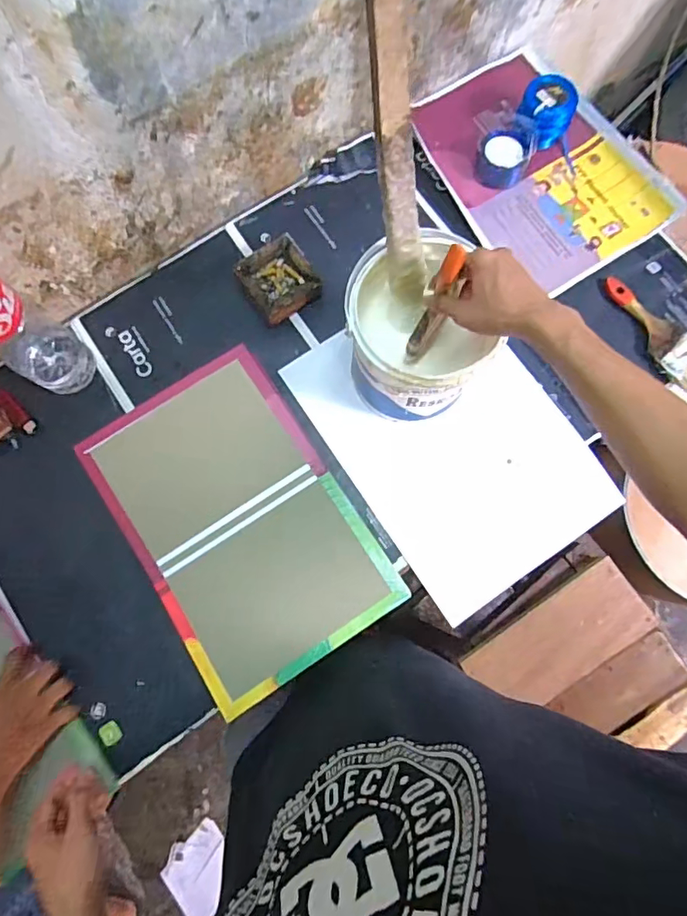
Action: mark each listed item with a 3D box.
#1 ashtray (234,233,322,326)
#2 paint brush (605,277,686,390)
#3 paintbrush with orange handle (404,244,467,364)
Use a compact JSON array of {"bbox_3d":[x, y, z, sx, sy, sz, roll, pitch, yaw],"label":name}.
[{"bbox_3d":[-0.100,-0.272,0.769,0.107,0.050,0.110,-34,81,-7],"label":"ashtray"},{"bbox_3d":[0.479,-0.200,0.750,0.065,0.027,0.202,-33,81,-7],"label":"paint brush"},{"bbox_3d":[0.098,-0.156,0.554,0.027,0.206,0.016,27,69,4],"label":"paintbrush with orange handle"}]

